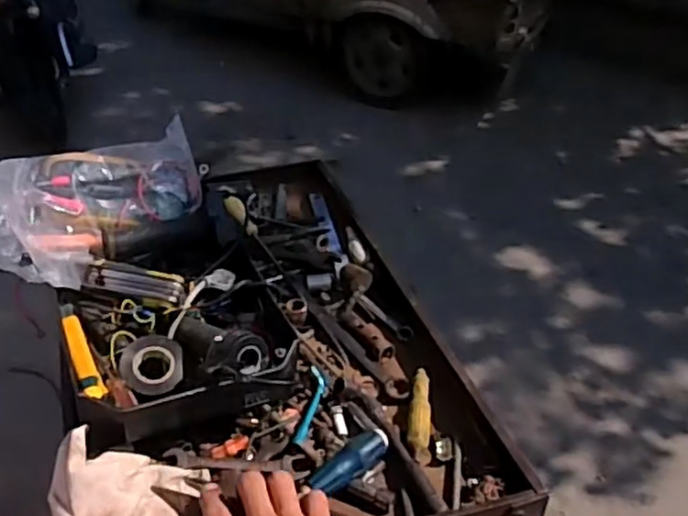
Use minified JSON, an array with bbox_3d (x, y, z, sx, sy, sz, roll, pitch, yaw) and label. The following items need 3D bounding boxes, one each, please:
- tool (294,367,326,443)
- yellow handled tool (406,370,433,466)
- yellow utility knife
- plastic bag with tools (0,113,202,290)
[{"bbox_3d":[-0.033,0.150,0.697,0.017,0.021,0.108,7,37,4],"label":"tool"},{"bbox_3d":[0.077,0.160,0.700,0.024,0.017,0.107,5,37,1],"label":"yellow handled tool"},{"bbox_3d":[-0.256,0.087,0.656,0.019,0.016,0.141,-17,42,-26],"label":"yellow utility knife"},{"bbox_3d":[-0.277,-0.075,0.756,0.139,0.113,0.265,32,45,32],"label":"plastic bag with tools"}]

